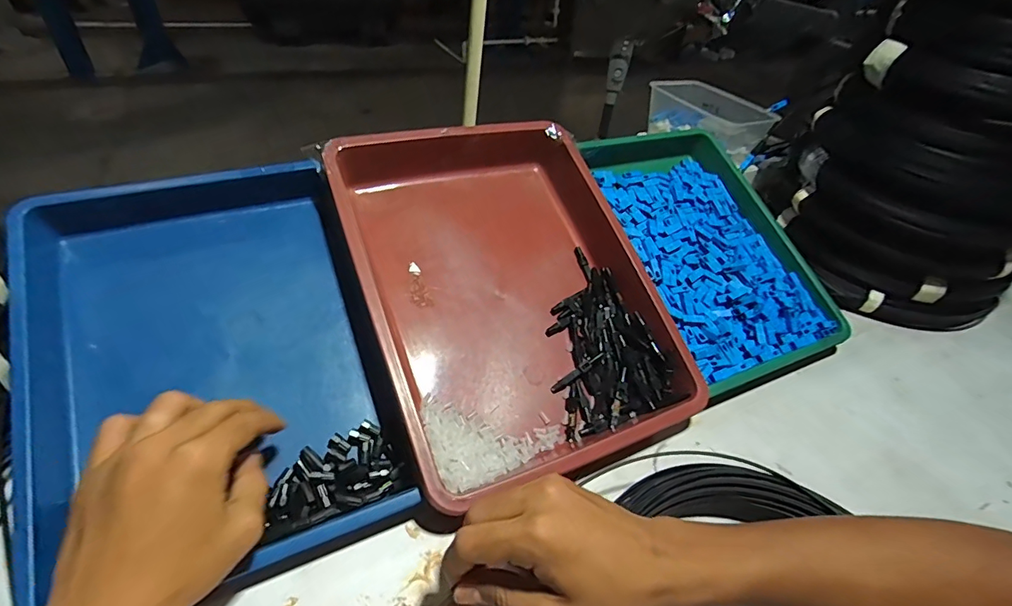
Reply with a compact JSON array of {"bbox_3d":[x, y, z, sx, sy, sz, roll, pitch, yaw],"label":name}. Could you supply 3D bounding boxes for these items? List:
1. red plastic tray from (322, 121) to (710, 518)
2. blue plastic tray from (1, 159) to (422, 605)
[{"bbox_3d":[0.002,-0.023,0.451,0.266,0.068,0.356,-16,66,-21],"label":"red plastic tray"},{"bbox_3d":[-0.220,0.037,0.362,0.226,0.048,0.322,-12,66,-28],"label":"blue plastic tray"}]

